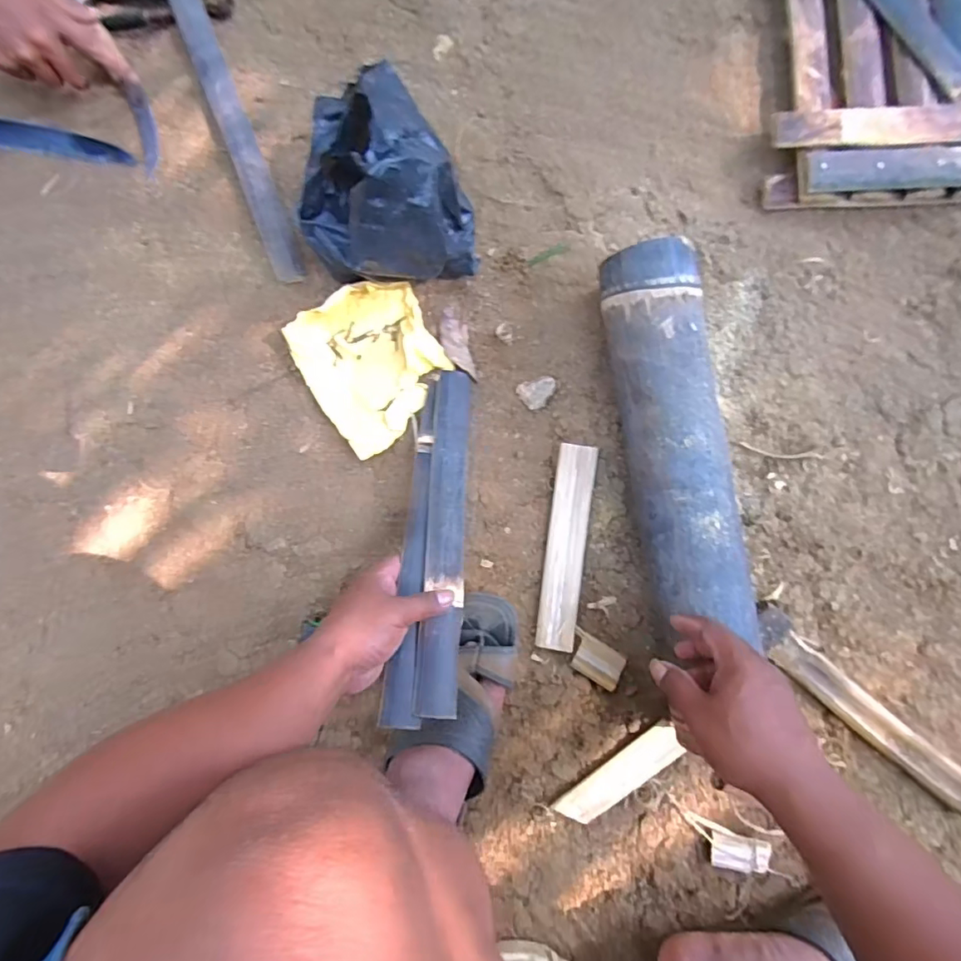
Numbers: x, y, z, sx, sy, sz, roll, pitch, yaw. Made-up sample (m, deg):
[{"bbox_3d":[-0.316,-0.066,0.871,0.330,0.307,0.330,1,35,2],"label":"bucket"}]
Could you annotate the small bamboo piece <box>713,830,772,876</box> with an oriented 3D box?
[{"bbox_3d":[0.260,0.372,0.531,0.061,0.014,0.031,10,87,5],"label":"small bamboo piece"}]

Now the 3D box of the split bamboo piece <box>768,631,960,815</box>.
[{"bbox_3d":[0.388,0.239,0.525,0.240,0.021,0.035,39,90,6],"label":"split bamboo piece"}]

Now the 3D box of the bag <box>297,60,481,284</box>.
[{"bbox_3d":[-0.102,-0.298,0.540,0.167,0.146,0.178,-15,85,3],"label":"bag"}]

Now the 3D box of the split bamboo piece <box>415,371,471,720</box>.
[{"bbox_3d":[-0.033,0.045,0.530,0.037,0.018,0.342,0,69,4],"label":"split bamboo piece"}]

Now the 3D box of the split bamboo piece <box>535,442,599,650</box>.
[{"bbox_3d":[0.090,0.069,0.562,0.041,0.006,0.210,7,89,4],"label":"split bamboo piece"}]

